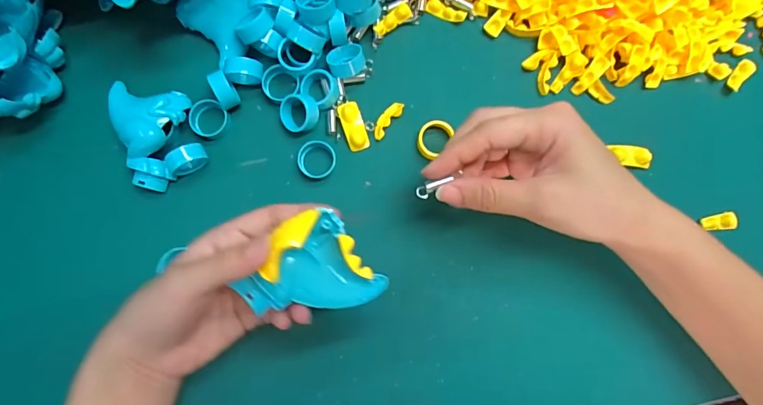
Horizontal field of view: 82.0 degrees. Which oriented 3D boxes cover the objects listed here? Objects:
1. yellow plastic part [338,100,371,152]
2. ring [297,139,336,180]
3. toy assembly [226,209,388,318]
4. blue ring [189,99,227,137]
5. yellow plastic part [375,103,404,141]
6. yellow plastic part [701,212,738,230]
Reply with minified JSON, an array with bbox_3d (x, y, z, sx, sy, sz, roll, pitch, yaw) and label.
[{"bbox_3d":[-0.019,-0.053,0.301,0.015,0.007,0.032,-19,85,-3],"label":"yellow plastic part"},{"bbox_3d":[-0.044,-0.029,0.299,0.025,0.006,0.025,0,85,-2],"label":"ring"},{"bbox_3d":[-0.037,0.032,0.238,0.074,0.036,0.050,-1,85,-2],"label":"toy assembly"},{"bbox_3d":[-0.118,-0.058,0.299,0.022,0.010,0.025,14,84,0],"label":"blue ring"},{"bbox_3d":[0.004,-0.058,0.304,0.010,0.004,0.030,37,85,2],"label":"yellow plastic part"},{"bbox_3d":[0.236,0.013,0.307,0.021,0.008,0.012,-4,85,-2],"label":"yellow plastic part"}]

